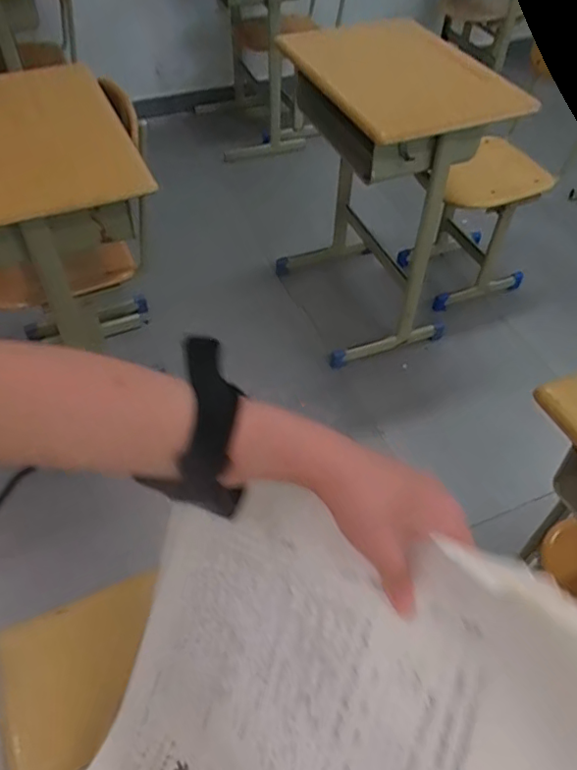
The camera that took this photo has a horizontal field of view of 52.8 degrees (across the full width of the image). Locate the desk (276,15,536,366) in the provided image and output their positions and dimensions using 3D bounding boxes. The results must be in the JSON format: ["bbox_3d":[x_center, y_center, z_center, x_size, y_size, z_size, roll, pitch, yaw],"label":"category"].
[{"bbox_3d":[0.230,-0.546,1.735,0.399,0.733,0.613,-12,51,-11],"label":"desk"}]

